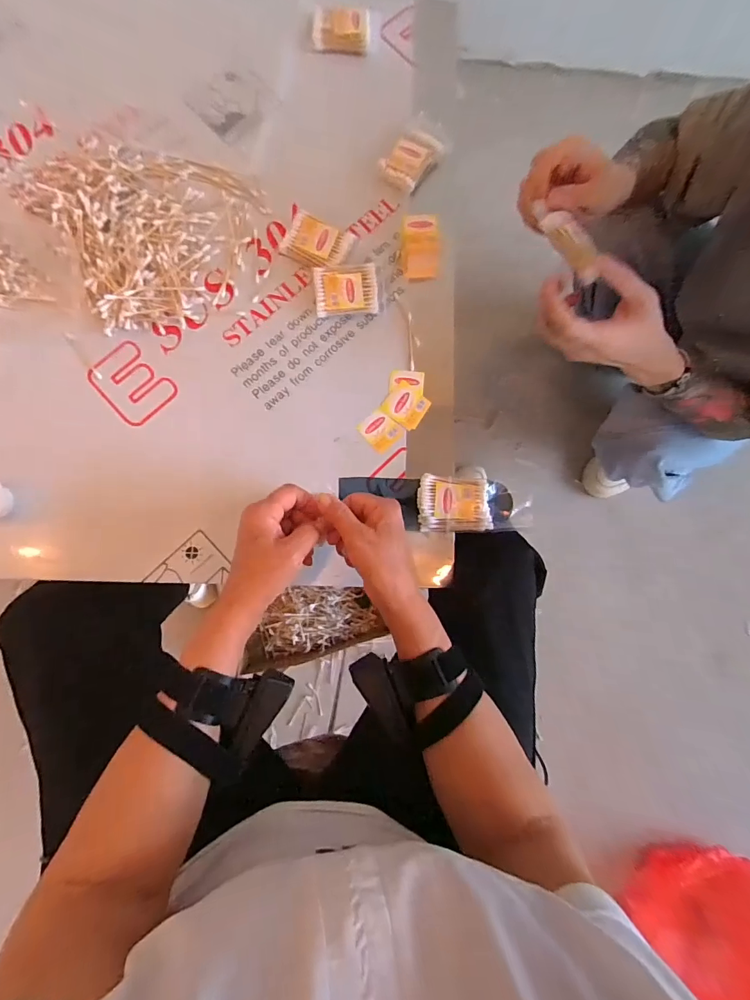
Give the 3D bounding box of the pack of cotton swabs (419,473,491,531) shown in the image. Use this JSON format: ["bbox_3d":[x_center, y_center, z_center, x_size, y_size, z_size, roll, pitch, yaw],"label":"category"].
[{"bbox_3d":[0.089,0.004,0.479,0.077,0.025,0.063,1,84,-3],"label":"pack of cotton swabs"}]

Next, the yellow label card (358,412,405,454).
[{"bbox_3d":[0.006,-0.083,0.498,0.040,0.005,0.043,-42,87,-7],"label":"yellow label card"}]

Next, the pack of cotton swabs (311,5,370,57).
[{"bbox_3d":[-0.044,-0.611,0.550,0.071,0.019,0.047,1,84,-3],"label":"pack of cotton swabs"}]

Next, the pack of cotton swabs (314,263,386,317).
[{"bbox_3d":[-0.030,-0.251,0.506,0.081,0.025,0.058,-4,84,-4],"label":"pack of cotton swabs"}]

